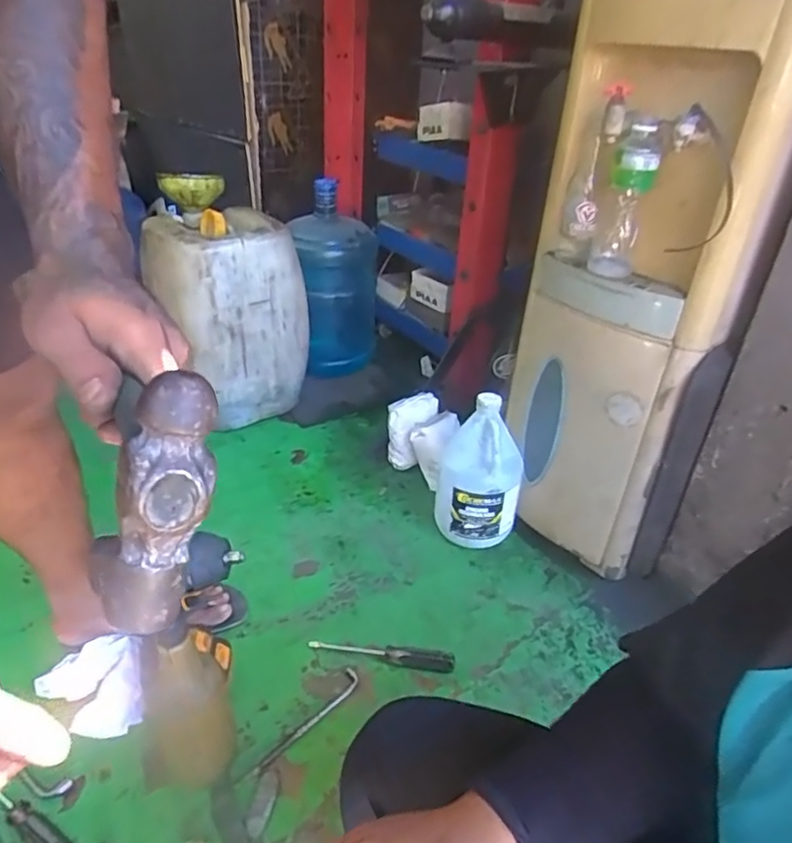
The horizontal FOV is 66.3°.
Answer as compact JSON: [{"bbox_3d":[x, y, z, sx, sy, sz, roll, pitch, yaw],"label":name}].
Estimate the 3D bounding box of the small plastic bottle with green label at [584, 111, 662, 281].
[{"bbox_3d":[0.329,-0.316,0.879,0.071,0.210,0.054,17,35,19],"label":"small plastic bottle with green label"}]

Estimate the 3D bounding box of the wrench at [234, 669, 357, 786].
[{"bbox_3d":[-0.129,0.423,0.839,0.030,0.010,0.216,26,39,30],"label":"wrench"}]

